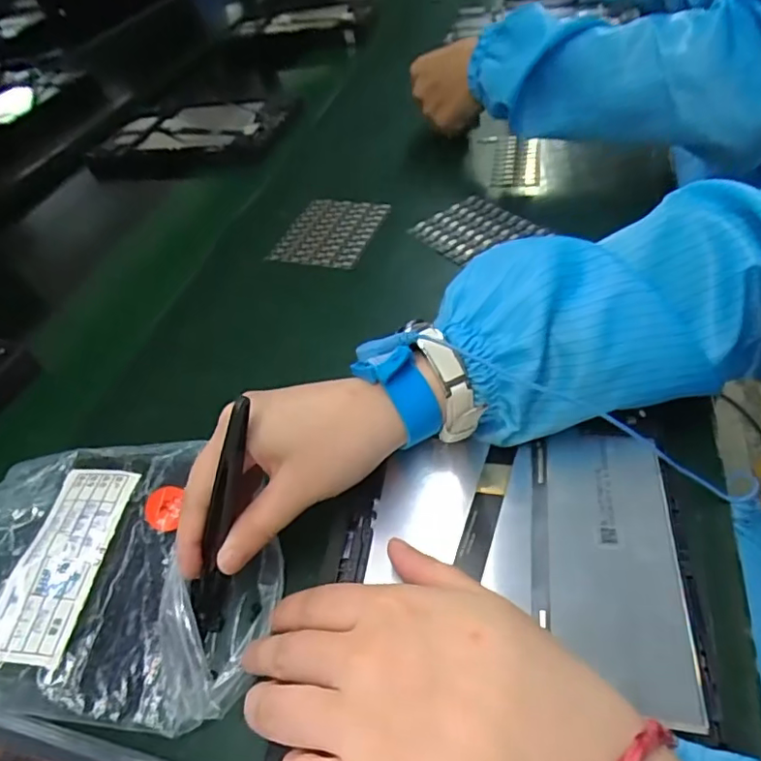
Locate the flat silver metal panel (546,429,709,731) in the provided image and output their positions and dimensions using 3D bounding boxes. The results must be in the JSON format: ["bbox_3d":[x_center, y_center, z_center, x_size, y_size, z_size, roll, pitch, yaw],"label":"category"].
[{"bbox_3d":[0.100,0.074,0.239,0.052,0.008,0.123,2,47,14],"label":"flat silver metal panel"}]

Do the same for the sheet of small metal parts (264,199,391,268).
[{"bbox_3d":[-0.045,-0.134,0.495,0.081,0.004,0.096,12,54,20],"label":"sheet of small metal parts"}]

